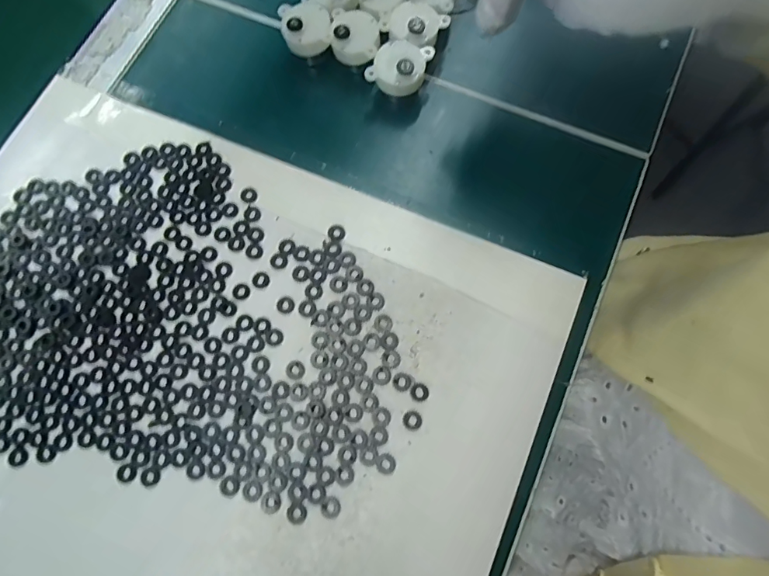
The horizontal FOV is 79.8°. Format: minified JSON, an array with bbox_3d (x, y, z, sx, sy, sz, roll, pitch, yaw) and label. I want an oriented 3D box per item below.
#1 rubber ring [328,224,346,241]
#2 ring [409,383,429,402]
[{"bbox_3d":[-0.030,-0.035,0.283,0.010,0.004,0.011,-1,73,2],"label":"rubber ring"},{"bbox_3d":[0.020,0.058,0.255,0.010,0.004,0.010,-1,73,2],"label":"ring"}]

